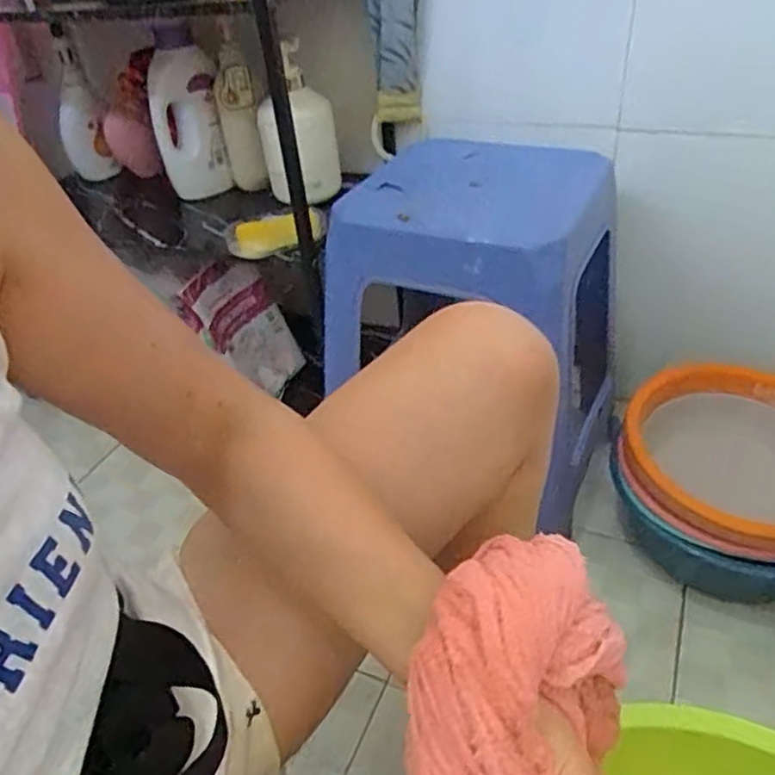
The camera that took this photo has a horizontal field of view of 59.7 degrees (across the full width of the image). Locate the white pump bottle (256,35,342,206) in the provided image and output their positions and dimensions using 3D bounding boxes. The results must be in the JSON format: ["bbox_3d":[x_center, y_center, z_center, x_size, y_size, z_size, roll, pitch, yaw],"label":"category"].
[{"bbox_3d":[-0.122,-0.356,0.911,0.111,0.192,0.062,23,47,31],"label":"white pump bottle"}]

